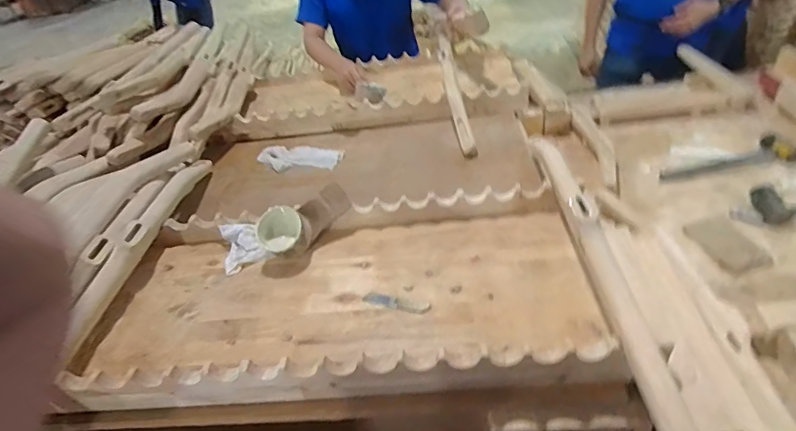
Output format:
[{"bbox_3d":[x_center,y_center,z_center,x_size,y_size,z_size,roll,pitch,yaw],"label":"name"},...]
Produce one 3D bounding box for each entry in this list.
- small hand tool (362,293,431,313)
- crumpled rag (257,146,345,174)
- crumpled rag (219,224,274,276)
[{"bbox_3d":[-0.003,0.130,0.684,0.103,0.004,0.025,9,39,21],"label":"small hand tool"},{"bbox_3d":[-0.242,-0.147,1.120,0.208,0.019,0.113,4,38,14],"label":"crumpled rag"},{"bbox_3d":[-0.276,0.050,0.818,0.083,0.039,0.103,-19,38,-16],"label":"crumpled rag"}]

